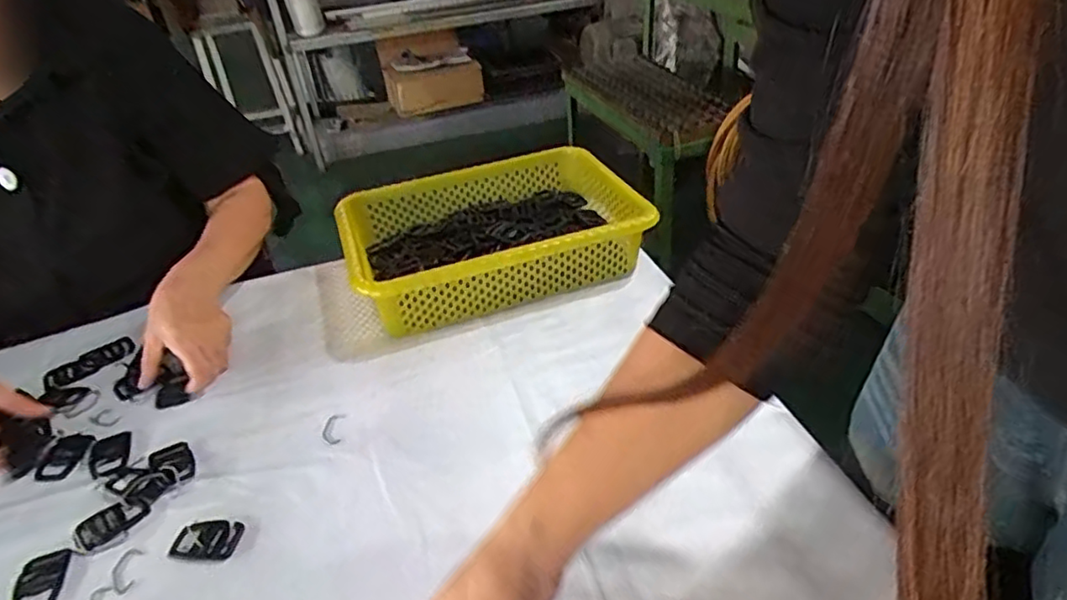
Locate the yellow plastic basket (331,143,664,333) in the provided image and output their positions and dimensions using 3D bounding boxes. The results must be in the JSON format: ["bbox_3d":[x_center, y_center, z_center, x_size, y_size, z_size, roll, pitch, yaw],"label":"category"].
[{"bbox_3d":[-0.051,-0.082,0.814,0.352,0.097,0.247,-13,35,-13],"label":"yellow plastic basket"}]

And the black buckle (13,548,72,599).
[{"bbox_3d":[-0.383,0.219,0.499,0.032,0.009,0.058,-11,35,-10],"label":"black buckle"}]

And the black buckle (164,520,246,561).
[{"bbox_3d":[-0.268,0.196,0.524,0.055,0.007,0.035,1,35,7],"label":"black buckle"}]

